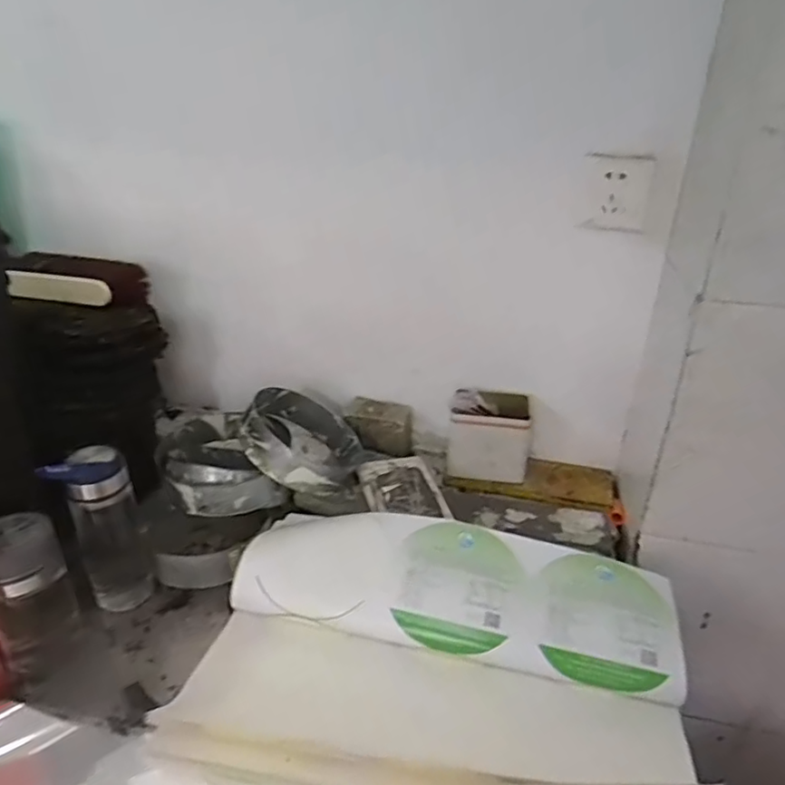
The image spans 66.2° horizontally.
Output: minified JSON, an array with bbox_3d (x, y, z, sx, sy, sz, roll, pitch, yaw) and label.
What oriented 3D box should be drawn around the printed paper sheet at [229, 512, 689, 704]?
[{"bbox_3d":[0.070,0.224,0.700,0.486,0.032,0.158,9,47,10],"label":"printed paper sheet"}]

